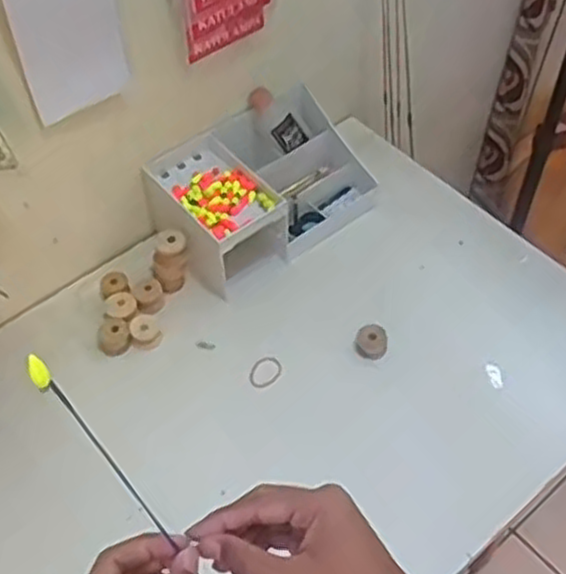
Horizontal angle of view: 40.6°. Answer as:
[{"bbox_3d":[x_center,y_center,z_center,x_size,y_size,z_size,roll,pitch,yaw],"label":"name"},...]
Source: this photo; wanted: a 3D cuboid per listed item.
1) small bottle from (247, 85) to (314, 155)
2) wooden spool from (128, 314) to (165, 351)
[{"bbox_3d":[-0.006,-0.197,0.900,0.033,0.098,0.041,-26,46,28],"label":"small bottle"},{"bbox_3d":[-0.145,0.046,0.805,0.031,0.025,0.030,-1,52,1],"label":"wooden spool"}]

